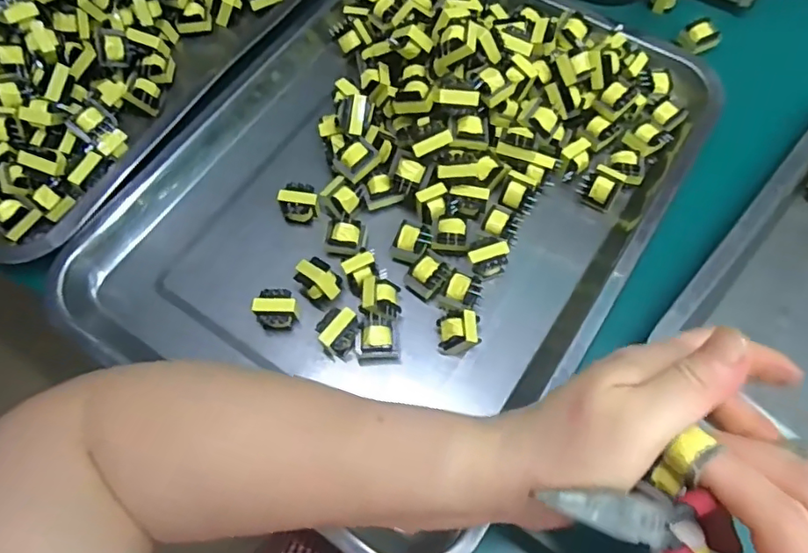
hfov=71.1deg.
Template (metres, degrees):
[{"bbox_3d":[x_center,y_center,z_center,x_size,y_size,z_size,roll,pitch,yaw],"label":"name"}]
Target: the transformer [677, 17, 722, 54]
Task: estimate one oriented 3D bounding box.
[{"bbox_3d":[0.219,-0.178,0.417,0.025,0.013,0.021,-27,69,-9],"label":"transformer"}]

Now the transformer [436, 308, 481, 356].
[{"bbox_3d":[0.031,0.033,0.326,0.023,0.025,0.023,-1,68,1],"label":"transformer"}]

